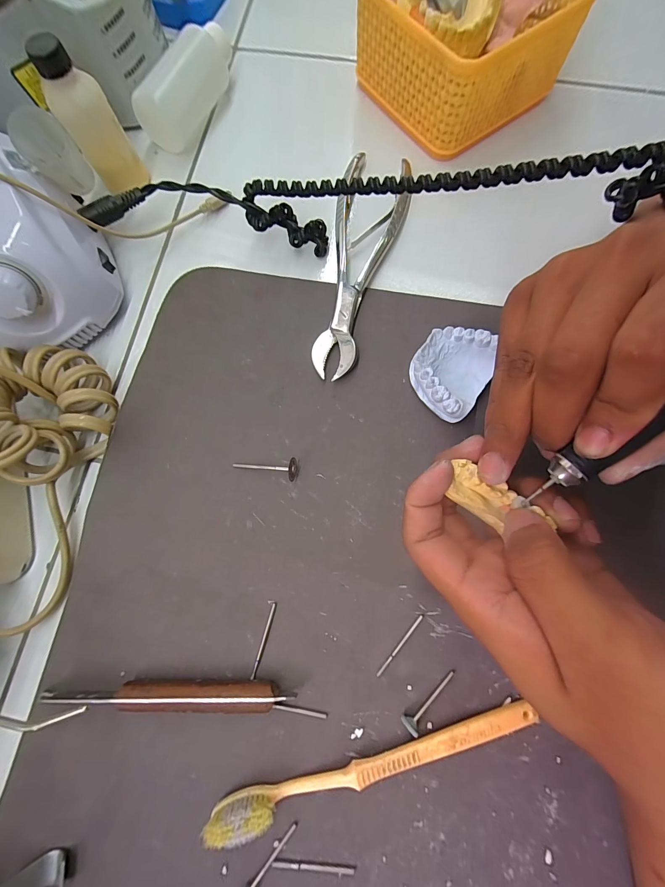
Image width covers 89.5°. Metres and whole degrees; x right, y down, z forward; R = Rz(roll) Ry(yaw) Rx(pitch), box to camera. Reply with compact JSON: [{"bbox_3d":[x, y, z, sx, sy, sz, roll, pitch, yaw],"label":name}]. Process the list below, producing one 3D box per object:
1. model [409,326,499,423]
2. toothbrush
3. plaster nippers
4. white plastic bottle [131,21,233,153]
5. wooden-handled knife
[{"bbox_3d":[0.080,-0.050,0.229,0.048,0.023,0.058,34,81,8],"label":"model"},{"bbox_3d":[0.025,0.177,0.182,0.183,0.018,0.015,-16,78,-2],"label":"toothbrush"},{"bbox_3d":[0.019,-0.136,0.251,0.052,0.019,0.183,12,78,4],"label":"plaster nippers"},{"bbox_3d":[-0.123,-0.303,0.278,0.036,0.041,0.097,26,80,7],"label":"white plastic bottle"},{"bbox_3d":[-0.098,0.145,0.194,0.145,0.017,0.013,-1,78,1],"label":"wooden-handled knife"}]

